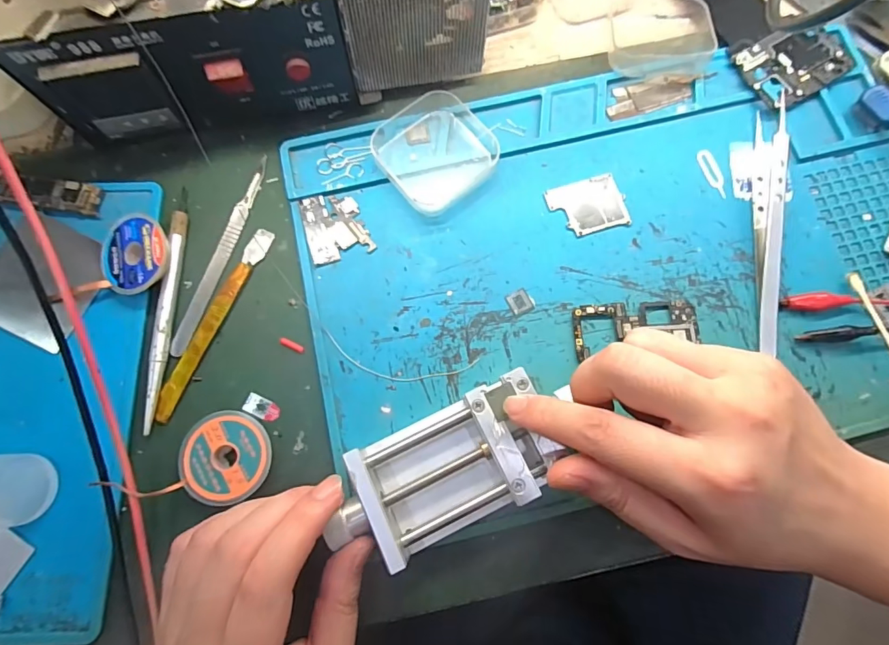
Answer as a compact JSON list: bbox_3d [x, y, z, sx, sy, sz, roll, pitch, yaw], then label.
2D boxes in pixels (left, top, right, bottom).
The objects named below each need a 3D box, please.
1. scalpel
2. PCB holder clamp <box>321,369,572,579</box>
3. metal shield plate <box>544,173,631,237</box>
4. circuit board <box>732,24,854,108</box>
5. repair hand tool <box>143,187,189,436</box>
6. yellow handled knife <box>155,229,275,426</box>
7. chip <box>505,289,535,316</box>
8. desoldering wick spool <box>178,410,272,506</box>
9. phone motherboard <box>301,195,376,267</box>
[{"bbox_3d":[-0.132,-0.042,0.275,0.009,0.004,0.127,17,78,4],"label":"scalpel"},{"bbox_3d":[0.000,0.073,0.227,0.113,0.028,0.055,-26,78,-5],"label":"PCB holder clamp"},{"bbox_3d":[0.087,-0.071,0.279,0.044,0.004,0.034,-15,77,-3],"label":"metal shield plate"},{"bbox_3d":[0.227,-0.168,0.300,0.070,0.005,0.048,-24,78,-5],"label":"circuit board"},{"bbox_3d":[-0.160,-0.012,0.265,0.009,0.008,0.144,1,77,1],"label":"repair hand tool"},{"bbox_3d":[-0.132,-0.002,0.265,0.011,0.004,0.121,24,78,6],"label":"yellow handled knife"},{"bbox_3d":[0.044,-0.012,0.265,0.013,0.004,0.014,-27,78,-6],"label":"chip"},{"bbox_3d":[-0.114,0.071,0.244,0.044,0.013,0.045,0,77,0],"label":"desoldering wick spool"},{"bbox_3d":[-0.065,-0.058,0.277,0.035,0.004,0.043,-18,78,-4],"label":"phone motherboard"}]

